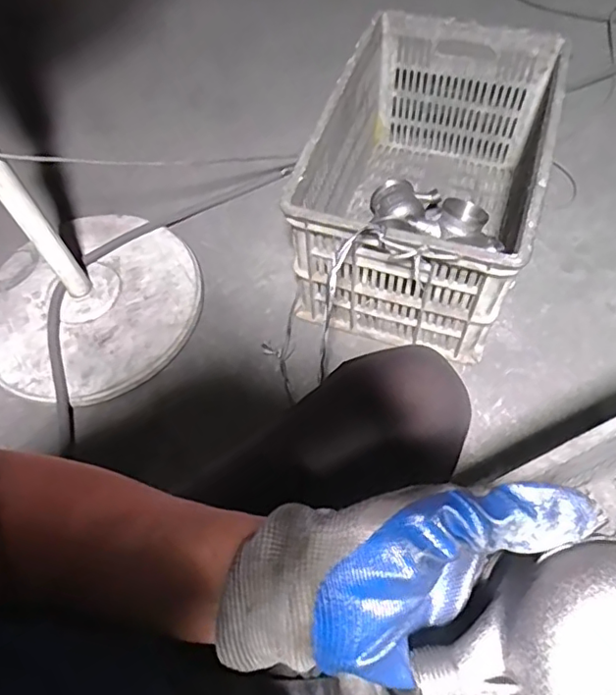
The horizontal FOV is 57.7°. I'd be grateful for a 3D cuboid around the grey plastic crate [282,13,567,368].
[{"bbox_3d":[0.186,-0.258,0.897,0.314,0.264,0.454,15,64,11],"label":"grey plastic crate"}]

